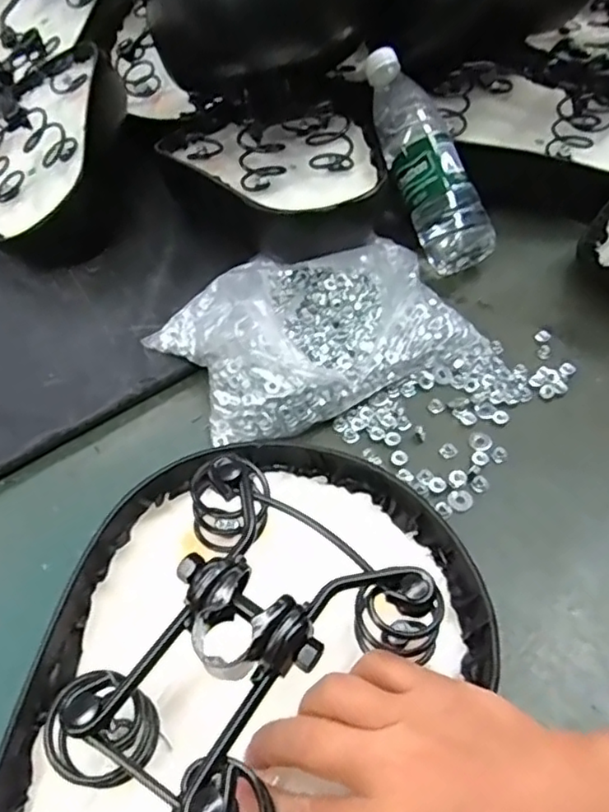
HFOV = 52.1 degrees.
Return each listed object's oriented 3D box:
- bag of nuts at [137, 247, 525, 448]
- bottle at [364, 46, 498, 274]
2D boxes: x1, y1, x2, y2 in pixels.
[{"bbox_3d":[0.013,-0.076,0.532,0.270,0.070,0.175,-15,51,-9],"label":"bag of nuts"},{"bbox_3d":[0.112,-0.245,0.614,0.057,0.057,0.234,-20,83,-14],"label":"bottle"}]

